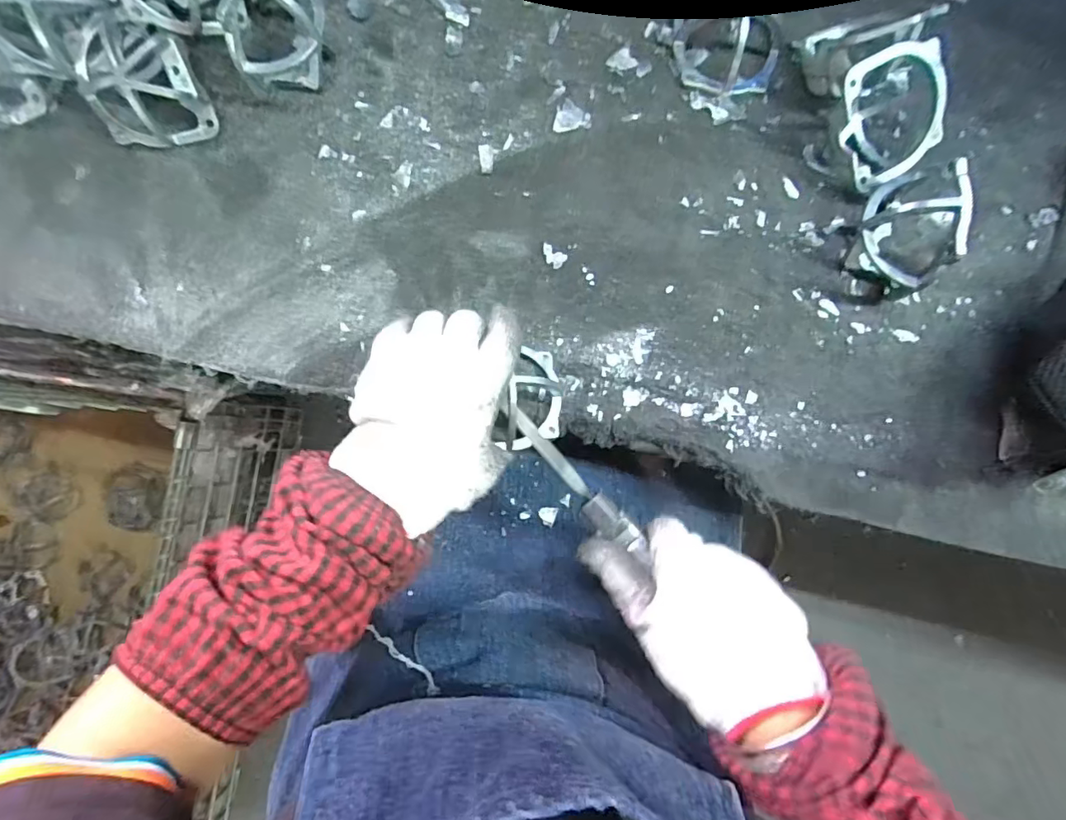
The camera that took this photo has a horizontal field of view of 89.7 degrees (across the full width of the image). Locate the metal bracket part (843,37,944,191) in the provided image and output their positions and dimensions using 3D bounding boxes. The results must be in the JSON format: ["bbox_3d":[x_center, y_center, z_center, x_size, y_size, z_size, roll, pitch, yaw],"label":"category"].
[{"bbox_3d":[0.253,-0.215,0.389,0.081,0.055,0.081,-26,118,-2],"label":"metal bracket part"}]

